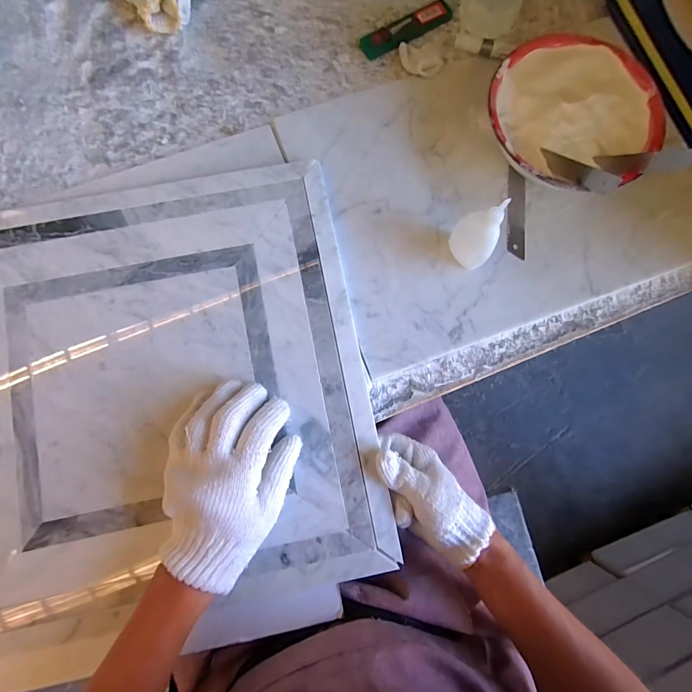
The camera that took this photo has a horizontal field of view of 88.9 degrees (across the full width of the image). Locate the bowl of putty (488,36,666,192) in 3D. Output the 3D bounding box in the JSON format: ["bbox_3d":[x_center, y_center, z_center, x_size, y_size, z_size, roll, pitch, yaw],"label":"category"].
[{"bbox_3d":[0.221,-0.224,0.362,0.160,0.055,0.152,0,81,-1],"label":"bowl of putty"}]

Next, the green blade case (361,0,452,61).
[{"bbox_3d":[0.070,-0.366,0.410,0.113,0.013,0.028,-30,83,-6],"label":"green blade case"}]

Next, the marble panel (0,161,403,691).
[{"bbox_3d":[-0.186,0.049,0.329,0.406,0.021,0.413,-11,81,-3],"label":"marble panel"}]

